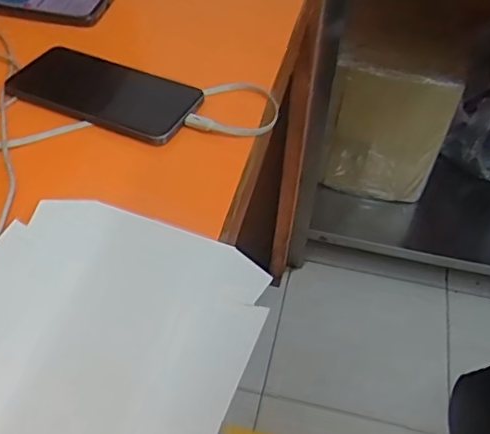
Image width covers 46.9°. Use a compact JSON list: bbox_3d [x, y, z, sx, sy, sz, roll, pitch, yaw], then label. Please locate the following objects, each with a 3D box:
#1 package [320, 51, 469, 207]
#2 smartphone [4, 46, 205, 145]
[{"bbox_3d":[0.305,-0.175,1.243,0.259,0.336,0.047,7,45,6],"label":"package"},{"bbox_3d":[-0.123,-0.109,0.495,0.162,0.012,0.076,20,48,15],"label":"smartphone"}]

